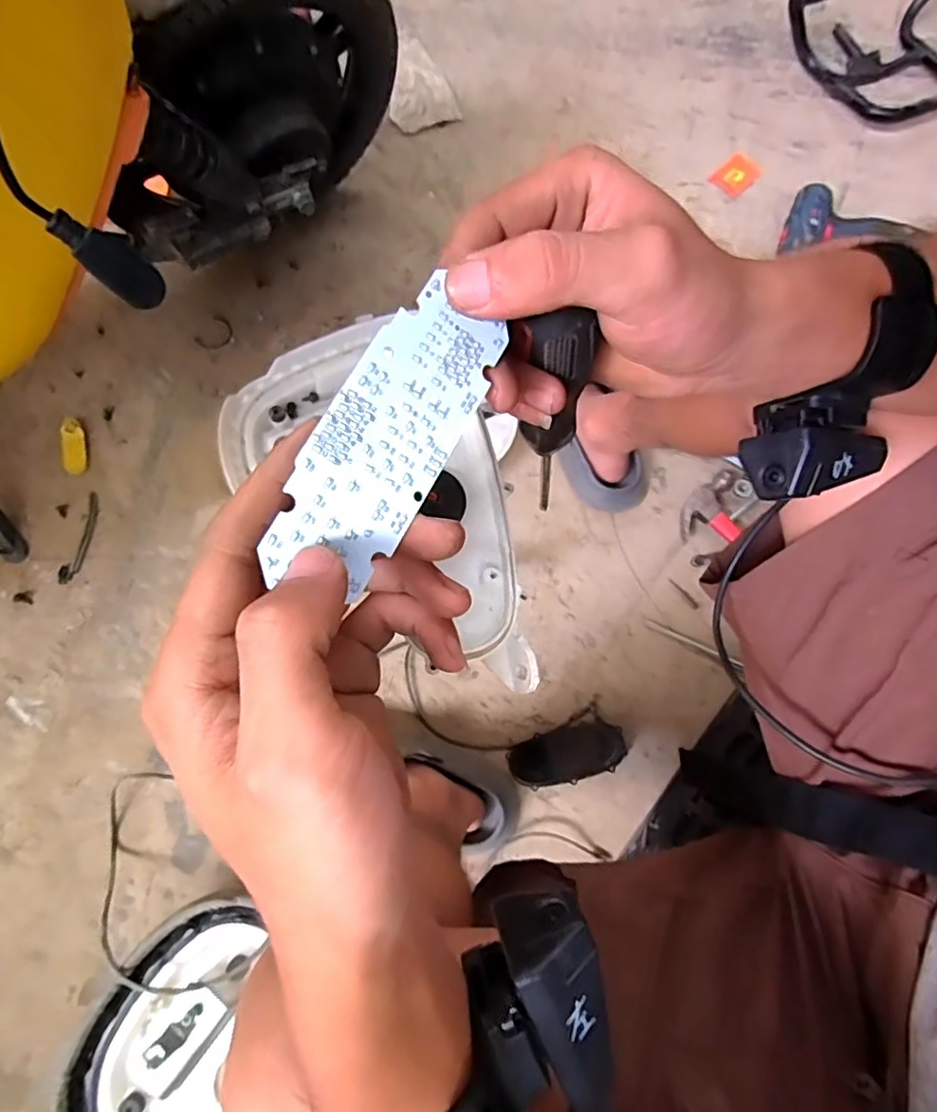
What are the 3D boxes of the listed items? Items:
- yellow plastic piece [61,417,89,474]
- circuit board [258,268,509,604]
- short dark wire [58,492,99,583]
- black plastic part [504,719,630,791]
[{"bbox_3d":[-0.509,-0.143,0.758,0.028,0.010,0.076,-12,77,-4],"label":"yellow plastic piece"},{"bbox_3d":[-0.022,-0.035,0.171,0.036,0.004,0.093,33,78,-25],"label":"circuit board"},{"bbox_3d":[-0.481,-0.022,0.732,0.023,0.004,0.116,12,77,2],"label":"short dark wire"},{"bbox_3d":[0.112,0.222,0.662,0.129,0.016,0.059,-15,77,-5],"label":"black plastic part"}]

